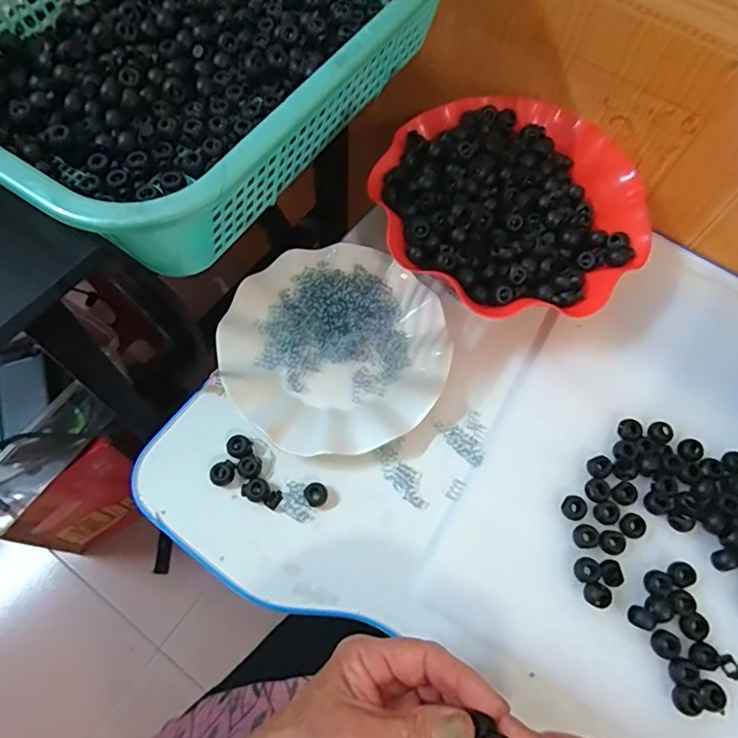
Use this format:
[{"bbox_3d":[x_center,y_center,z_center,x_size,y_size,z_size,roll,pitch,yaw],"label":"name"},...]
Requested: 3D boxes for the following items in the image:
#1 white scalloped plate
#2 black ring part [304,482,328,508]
[{"bbox_3d":[-0.028,-0.020,0.434,0.179,0.021,0.178,0,67,0],"label":"white scalloped plate"},{"bbox_3d":[-0.039,0.093,0.394,0.017,0.006,0.018,0,67,0],"label":"black ring part"}]

